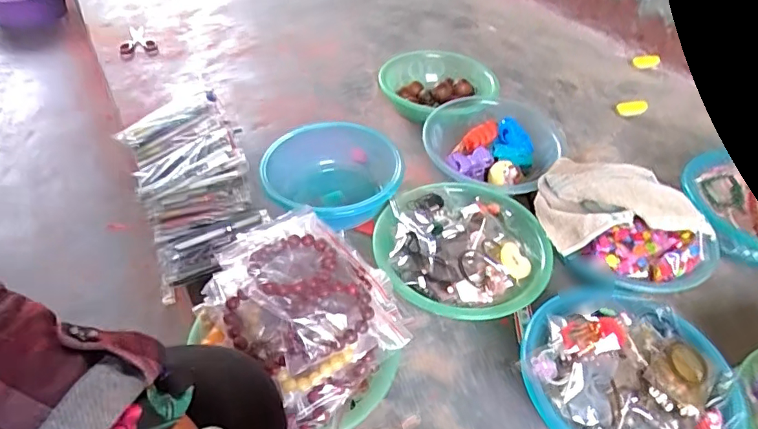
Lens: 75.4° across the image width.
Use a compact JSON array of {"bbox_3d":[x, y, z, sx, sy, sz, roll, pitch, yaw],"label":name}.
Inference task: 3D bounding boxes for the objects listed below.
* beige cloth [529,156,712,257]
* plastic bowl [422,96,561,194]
[{"bbox_3d":[0.331,-0.035,0.711,0.217,0.057,0.184,-4,45,-7],"label":"beige cloth"},{"bbox_3d":[0.189,-0.119,0.844,0.213,0.075,0.198,1,46,-1],"label":"plastic bowl"}]

